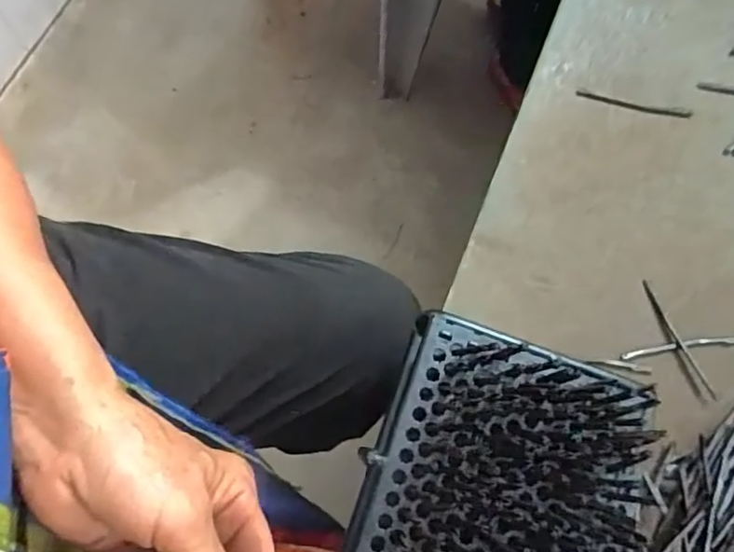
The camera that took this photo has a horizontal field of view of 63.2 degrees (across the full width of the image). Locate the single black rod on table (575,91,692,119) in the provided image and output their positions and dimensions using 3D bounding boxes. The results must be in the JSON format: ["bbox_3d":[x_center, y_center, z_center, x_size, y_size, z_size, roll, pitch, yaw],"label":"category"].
[{"bbox_3d":[0.218,-0.139,0.487,0.096,0.004,0.007,12,75,2],"label":"single black rod on table"}]

